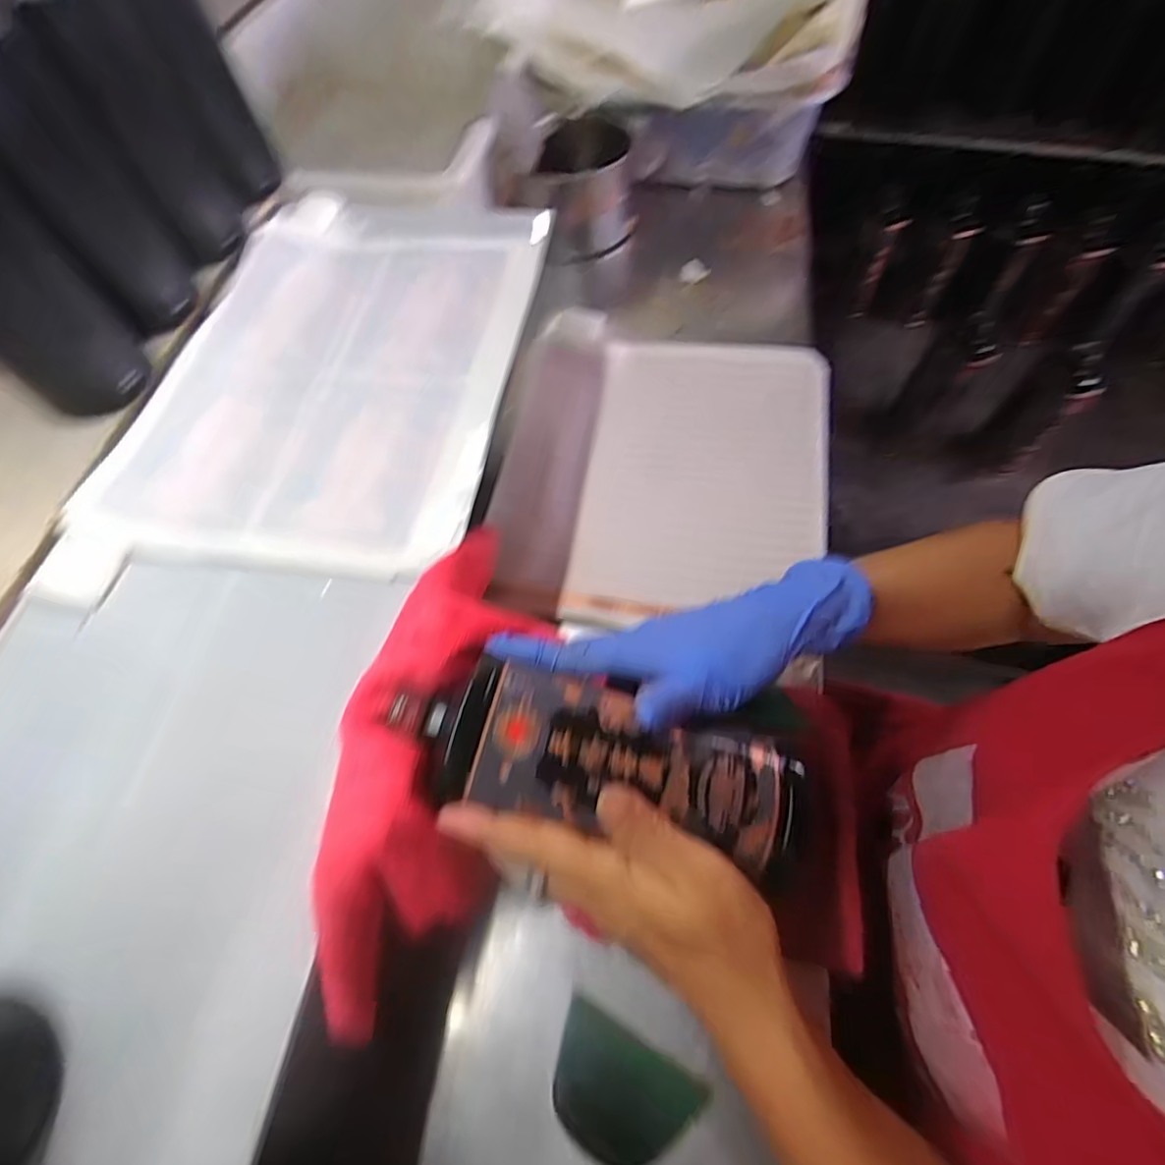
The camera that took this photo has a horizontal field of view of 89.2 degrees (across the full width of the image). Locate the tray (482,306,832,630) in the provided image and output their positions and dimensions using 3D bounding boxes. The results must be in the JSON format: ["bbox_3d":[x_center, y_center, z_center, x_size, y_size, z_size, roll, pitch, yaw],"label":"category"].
[{"bbox_3d":[0.082,-0.097,0.575,0.312,0.057,0.291,14,89,-7],"label":"tray"}]

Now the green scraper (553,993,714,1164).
[{"bbox_3d":[0.020,0.274,0.316,0.080,0.004,0.053,25,57,17],"label":"green scraper"}]

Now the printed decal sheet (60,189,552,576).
[{"bbox_3d":[-0.171,-0.178,0.431,0.248,0.010,0.360,7,64,6],"label":"printed decal sheet"}]

